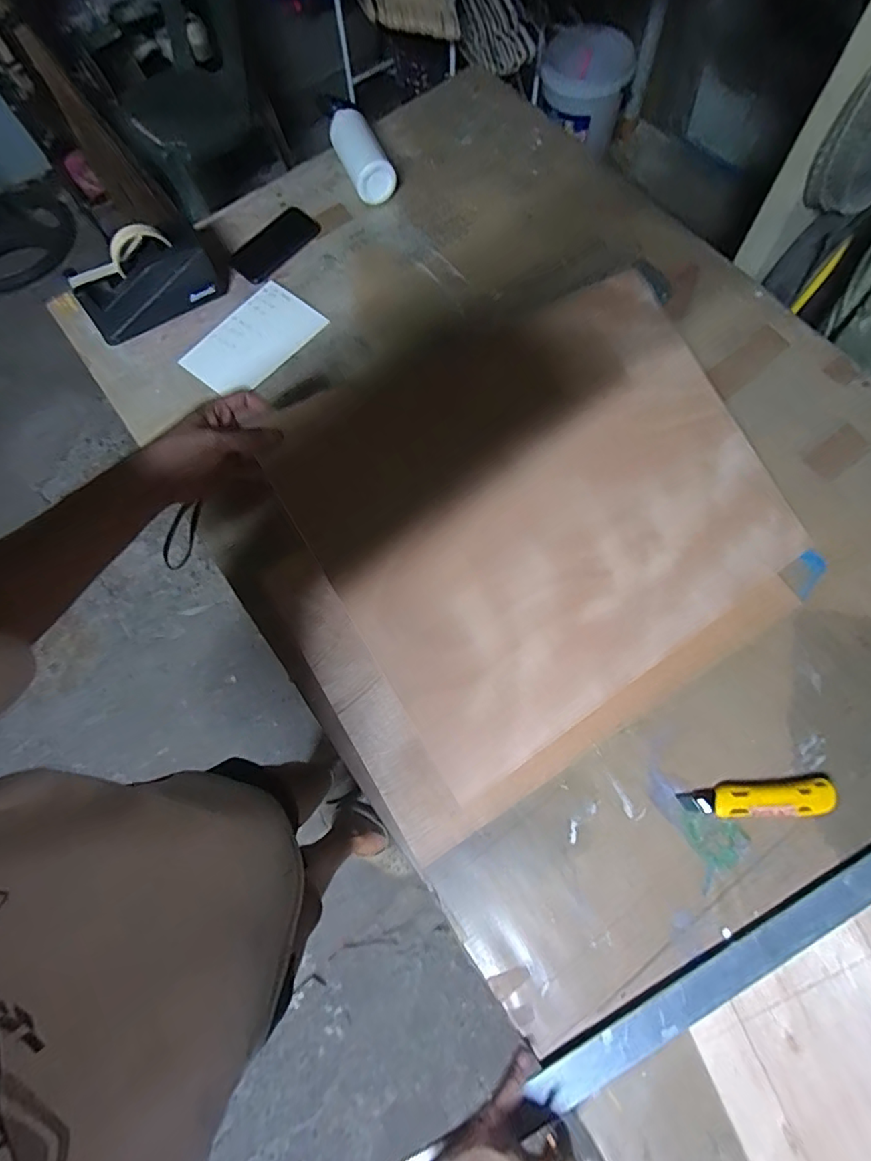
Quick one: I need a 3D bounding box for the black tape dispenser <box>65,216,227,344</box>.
[{"bbox_3d":[-0.433,-0.447,0.777,0.199,0.110,0.067,-34,74,-9],"label":"black tape dispenser"}]

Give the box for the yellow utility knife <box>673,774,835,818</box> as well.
[{"bbox_3d":[0.359,0.242,0.572,0.164,0.015,0.038,-6,72,0],"label":"yellow utility knife"}]

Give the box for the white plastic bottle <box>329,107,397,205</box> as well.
[{"bbox_3d":[-0.127,-0.706,0.868,0.071,0.064,0.153,-24,73,-6],"label":"white plastic bottle"}]

